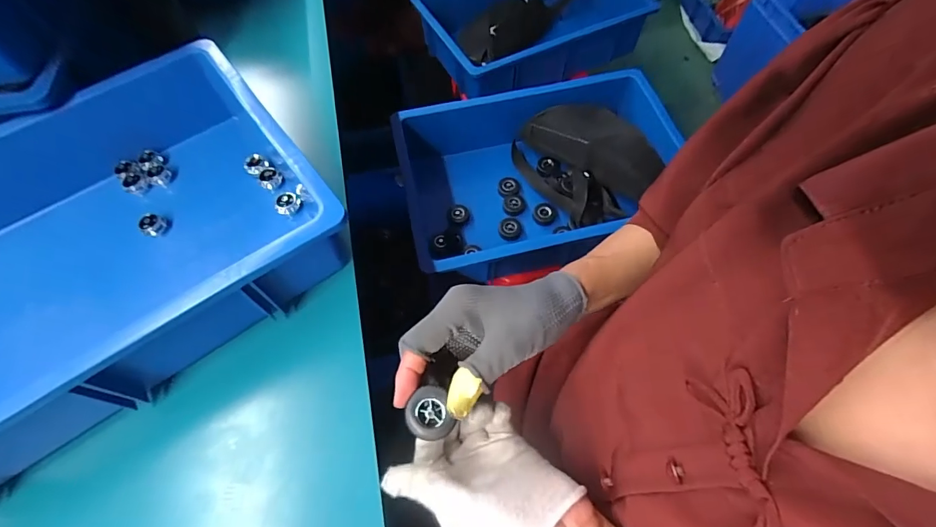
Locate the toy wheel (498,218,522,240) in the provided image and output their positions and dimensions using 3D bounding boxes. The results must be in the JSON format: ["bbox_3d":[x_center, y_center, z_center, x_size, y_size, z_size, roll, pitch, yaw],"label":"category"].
[{"bbox_3d":[0.071,-0.058,0.726,0.036,0.018,0.038,-1,61,1],"label":"toy wheel"}]

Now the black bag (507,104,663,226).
[{"bbox_3d":[0.192,-0.177,0.730,0.203,0.106,0.205,-6,61,-2],"label":"black bag"}]

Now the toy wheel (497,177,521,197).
[{"bbox_3d":[0.073,-0.138,0.769,0.040,0.018,0.033,-14,94,3],"label":"toy wheel"}]

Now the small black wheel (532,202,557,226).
[{"bbox_3d":[0.132,-0.085,0.737,0.039,0.019,0.043,5,61,4],"label":"small black wheel"}]

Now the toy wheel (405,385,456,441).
[{"bbox_3d":[-0.029,0.107,0.307,0.032,0.009,0.032,-16,62,-7],"label":"toy wheel"}]

